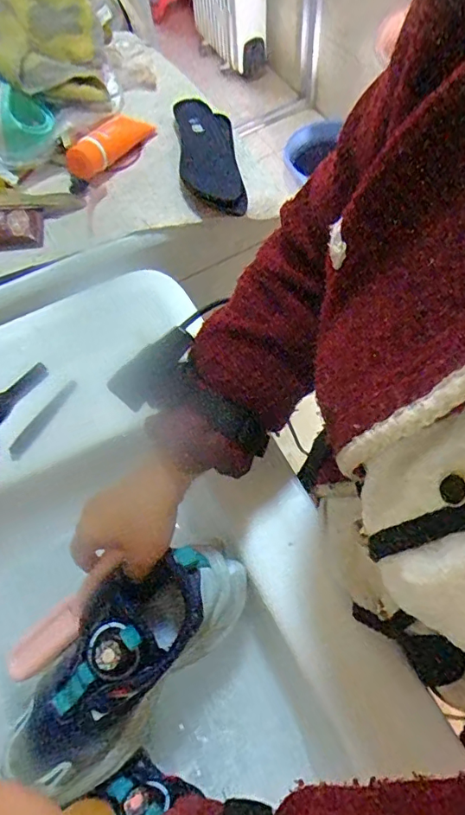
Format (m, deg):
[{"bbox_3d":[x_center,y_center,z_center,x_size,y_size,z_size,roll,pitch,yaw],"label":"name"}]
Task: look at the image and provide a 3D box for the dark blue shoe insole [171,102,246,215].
[{"bbox_3d":[-0.032,-0.329,0.650,0.073,0.026,0.209,-10,62,-1],"label":"dark blue shoe insole"}]

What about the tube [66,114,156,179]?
[{"bbox_3d":[-0.152,-0.332,0.623,0.039,0.033,0.140,24,54,15],"label":"tube"}]

